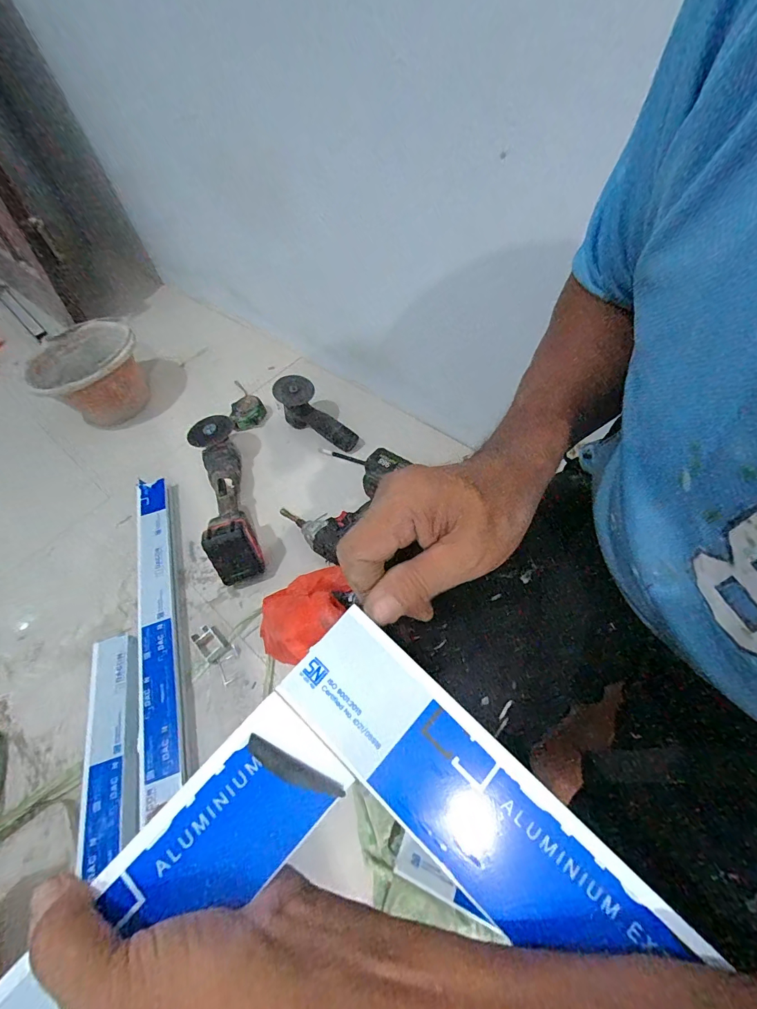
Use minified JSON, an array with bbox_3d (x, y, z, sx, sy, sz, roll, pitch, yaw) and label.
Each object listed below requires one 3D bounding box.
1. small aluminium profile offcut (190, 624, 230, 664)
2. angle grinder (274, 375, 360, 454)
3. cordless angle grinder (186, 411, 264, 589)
[{"bbox_3d":[-0.290,0.241,0.709,0.041,0.018,0.063,-40,62,-20],"label":"small aluminium profile offcut"},{"bbox_3d":[-0.145,-0.196,0.934,0.215,0.080,0.079,42,65,-4],"label":"angle grinder"},{"bbox_3d":[-0.311,-0.025,0.834,0.082,0.110,0.373,-19,58,-6],"label":"cordless angle grinder"}]

